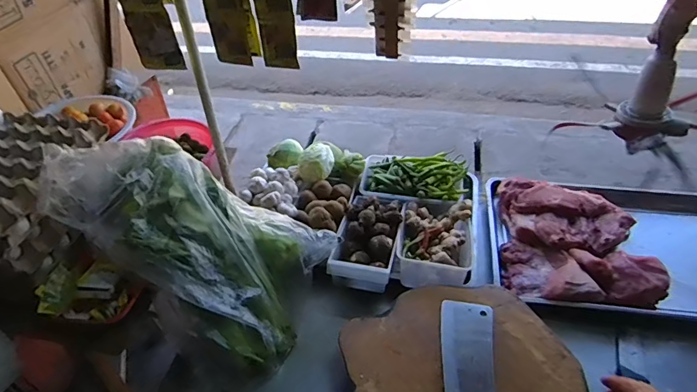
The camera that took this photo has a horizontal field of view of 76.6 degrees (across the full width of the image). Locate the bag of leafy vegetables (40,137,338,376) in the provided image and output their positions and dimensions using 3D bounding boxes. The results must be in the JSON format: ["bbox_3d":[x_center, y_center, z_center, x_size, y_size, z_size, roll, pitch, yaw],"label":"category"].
[{"bbox_3d":[-0.283,0.085,0.860,0.539,0.190,0.292,46,47,-8],"label":"bag of leafy vegetables"}]

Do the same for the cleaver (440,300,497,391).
[{"bbox_3d":[0.201,0.325,0.724,0.093,0.017,0.349,5,45,7],"label":"cleaver"}]

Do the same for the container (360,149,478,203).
[{"bbox_3d":[0.181,-0.045,1.148,0.289,0.078,0.161,6,45,7],"label":"container"}]

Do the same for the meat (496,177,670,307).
[{"bbox_3d":[0.523,0.099,1.026,0.320,0.073,0.329,5,45,6],"label":"meat"}]

